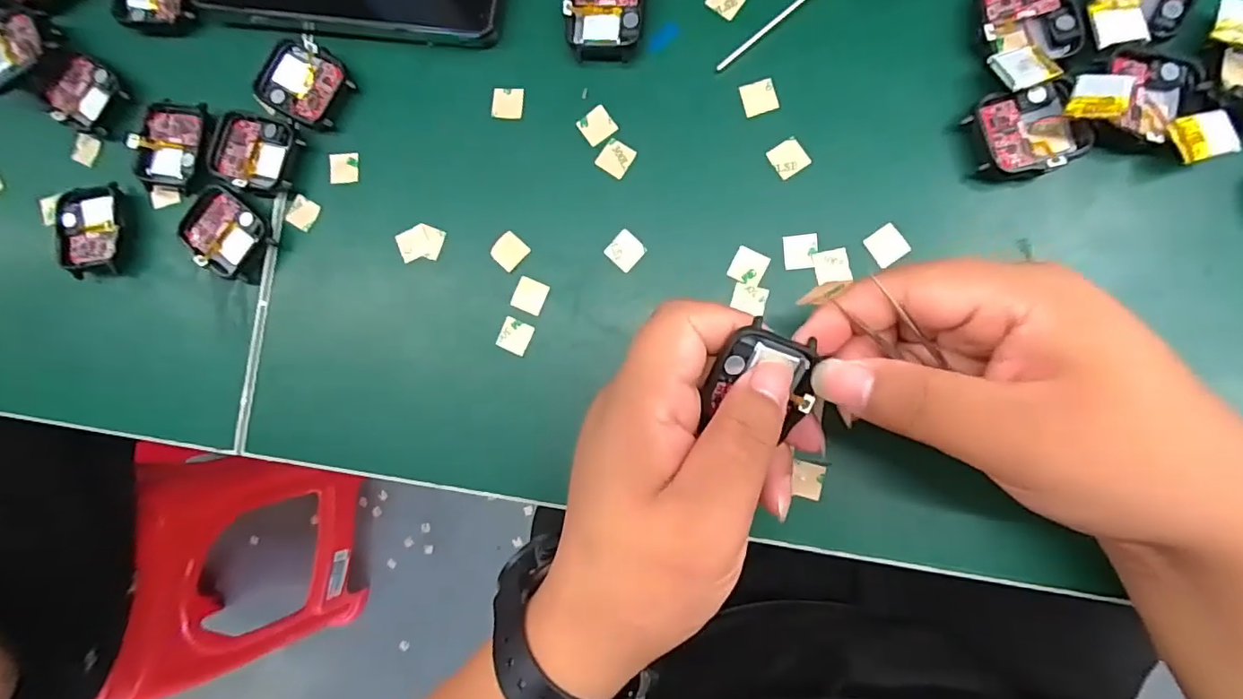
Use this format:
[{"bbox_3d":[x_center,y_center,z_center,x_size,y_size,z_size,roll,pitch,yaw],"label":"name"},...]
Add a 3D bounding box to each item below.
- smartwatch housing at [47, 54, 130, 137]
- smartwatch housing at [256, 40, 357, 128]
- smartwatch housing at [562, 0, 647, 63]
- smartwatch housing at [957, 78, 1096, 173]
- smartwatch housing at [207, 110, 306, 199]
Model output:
[{"bbox_3d":[-0.286,-0.136,0.298,0.038,0.006,0.035,34,92,7],"label":"smartwatch housing"},{"bbox_3d":[-0.160,-0.135,0.285,0.039,0.010,0.036,30,92,7],"label":"smartwatch housing"},{"bbox_3d":[-0.007,-0.163,0.269,0.037,0.008,0.045,5,88,7],"label":"smartwatch housing"},{"bbox_3d":[0.176,-0.094,0.242,0.045,0.011,0.038,-17,86,6],"label":"smartwatch housing"},{"bbox_3d":[-0.187,-0.100,0.284,0.046,0.008,0.039,14,90,7],"label":"smartwatch housing"}]

